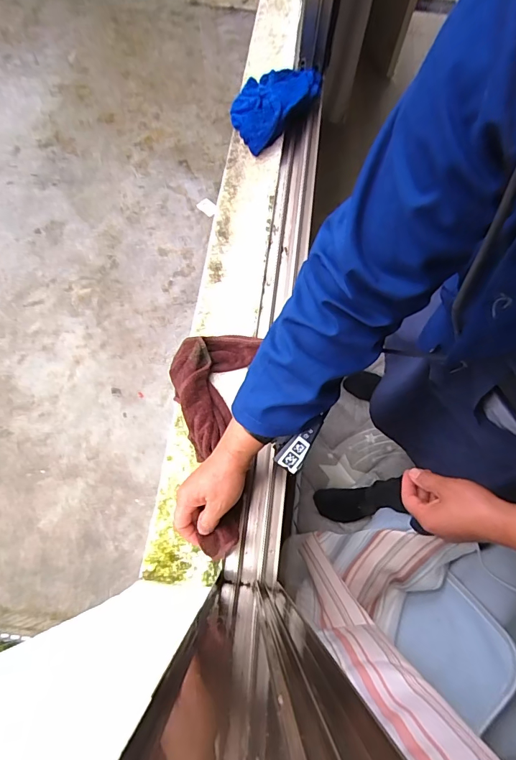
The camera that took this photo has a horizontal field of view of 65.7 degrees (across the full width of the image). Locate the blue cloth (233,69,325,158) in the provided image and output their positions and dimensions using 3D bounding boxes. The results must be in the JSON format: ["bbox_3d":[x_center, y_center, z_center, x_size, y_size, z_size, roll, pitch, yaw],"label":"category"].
[{"bbox_3d":[0.034,-0.538,0.770,0.214,0.064,0.131,-41,75,-16],"label":"blue cloth"}]

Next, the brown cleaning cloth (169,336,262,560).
[{"bbox_3d":[-0.052,0.063,0.533,0.127,0.044,0.313,-7,59,0],"label":"brown cleaning cloth"}]

